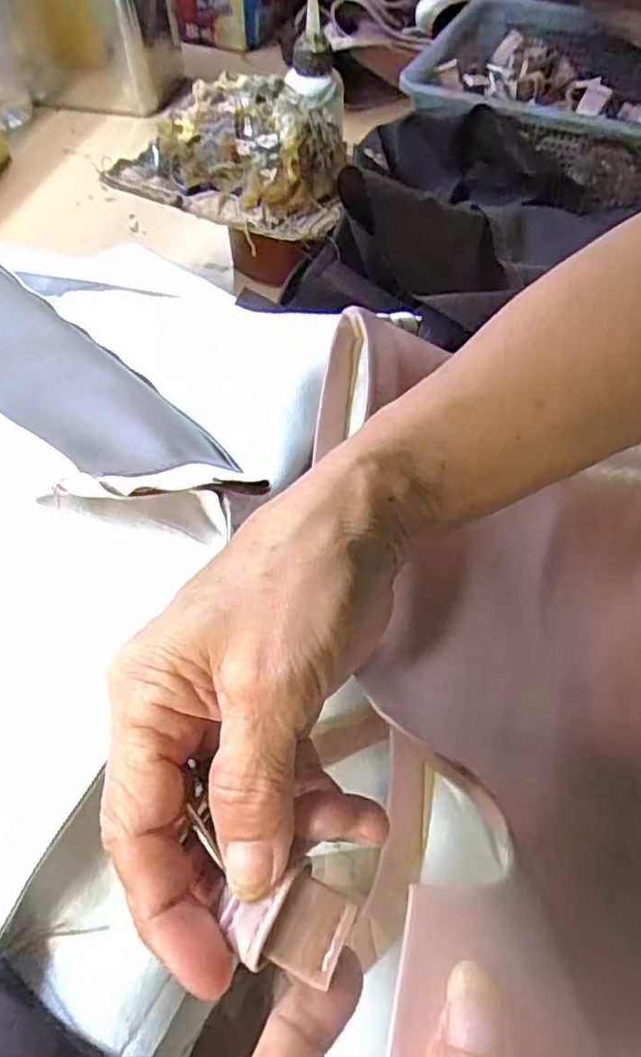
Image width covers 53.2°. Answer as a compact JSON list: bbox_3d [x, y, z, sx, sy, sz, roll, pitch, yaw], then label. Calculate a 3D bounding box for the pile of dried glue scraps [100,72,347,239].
[{"bbox_3d":[-0.058,-0.256,0.423,0.163,0.059,0.097,18,58,13],"label":"pile of dried glue scraps"}]

